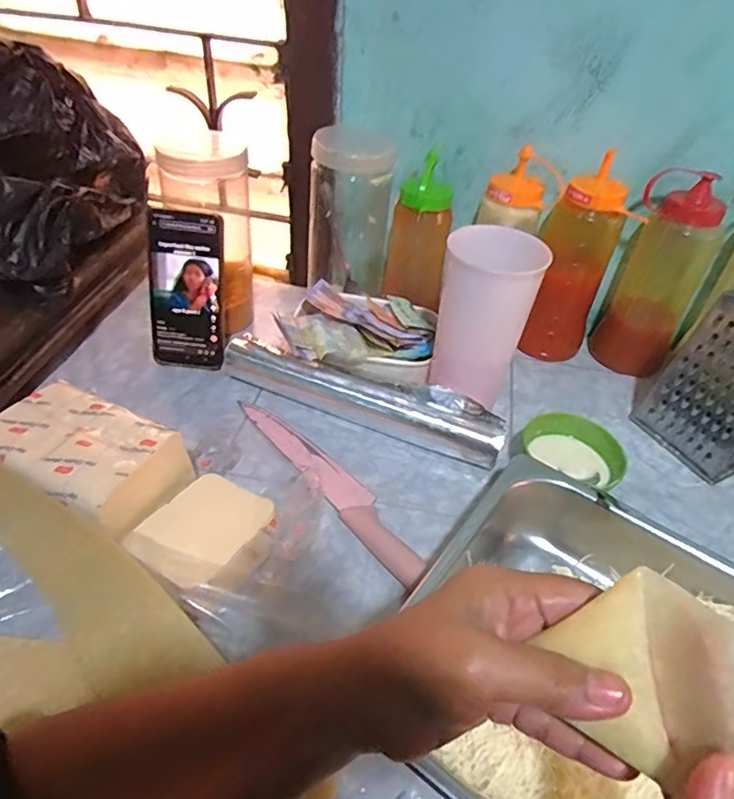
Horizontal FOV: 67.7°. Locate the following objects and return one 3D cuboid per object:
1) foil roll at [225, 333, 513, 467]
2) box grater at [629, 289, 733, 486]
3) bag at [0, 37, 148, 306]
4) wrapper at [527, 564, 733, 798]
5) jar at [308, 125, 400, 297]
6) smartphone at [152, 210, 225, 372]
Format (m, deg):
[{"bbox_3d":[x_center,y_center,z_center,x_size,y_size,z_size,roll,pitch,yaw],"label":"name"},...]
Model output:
[{"bbox_3d":[-0.008,-0.006,0.569,0.304,0.043,0.056,20,45,16],"label":"foil roll"},{"bbox_3d":[0.350,-0.019,0.535,0.075,0.162,0.118,-24,50,-28],"label":"box grater"},{"bbox_3d":[-0.361,-0.239,0.557,0.169,0.167,0.258,4,43,-1],"label":"bag"},{"bbox_3d":[0.112,0.105,0.203,0.075,0.015,0.063,35,88,43],"label":"wrapper"},{"bbox_3d":[-0.020,-0.216,0.654,0.098,0.174,0.092,2,43,-3],"label":"jar"},{"bbox_3d":[-0.190,-0.111,0.581,0.074,0.166,0.013,5,25,-6],"label":"smartphone"}]

